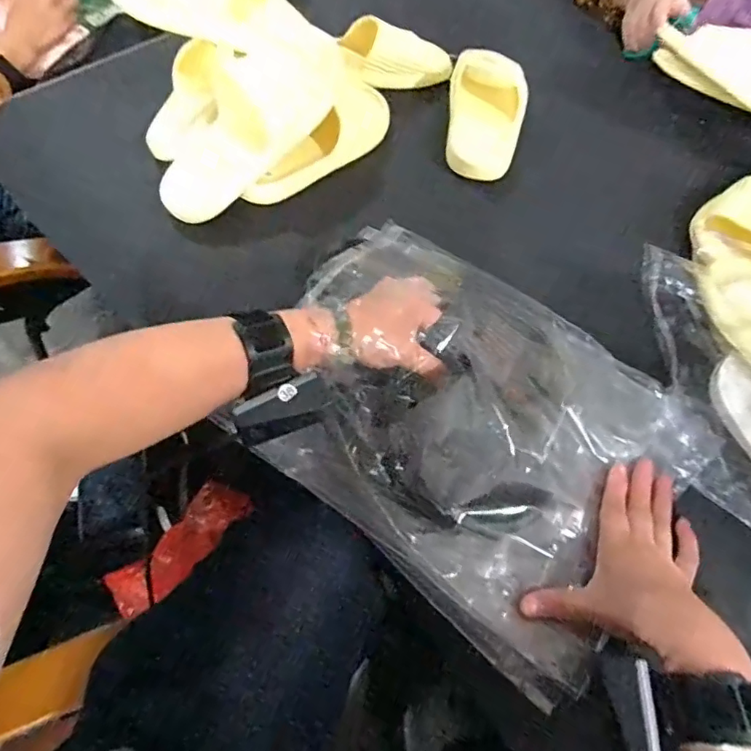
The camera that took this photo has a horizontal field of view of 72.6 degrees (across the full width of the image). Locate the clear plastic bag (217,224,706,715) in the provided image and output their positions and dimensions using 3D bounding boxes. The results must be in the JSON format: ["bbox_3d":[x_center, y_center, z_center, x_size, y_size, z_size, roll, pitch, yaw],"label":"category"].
[{"bbox_3d":[0.088,0.033,0.439,0.355,0.065,0.286,40,69,4],"label":"clear plastic bag"}]

